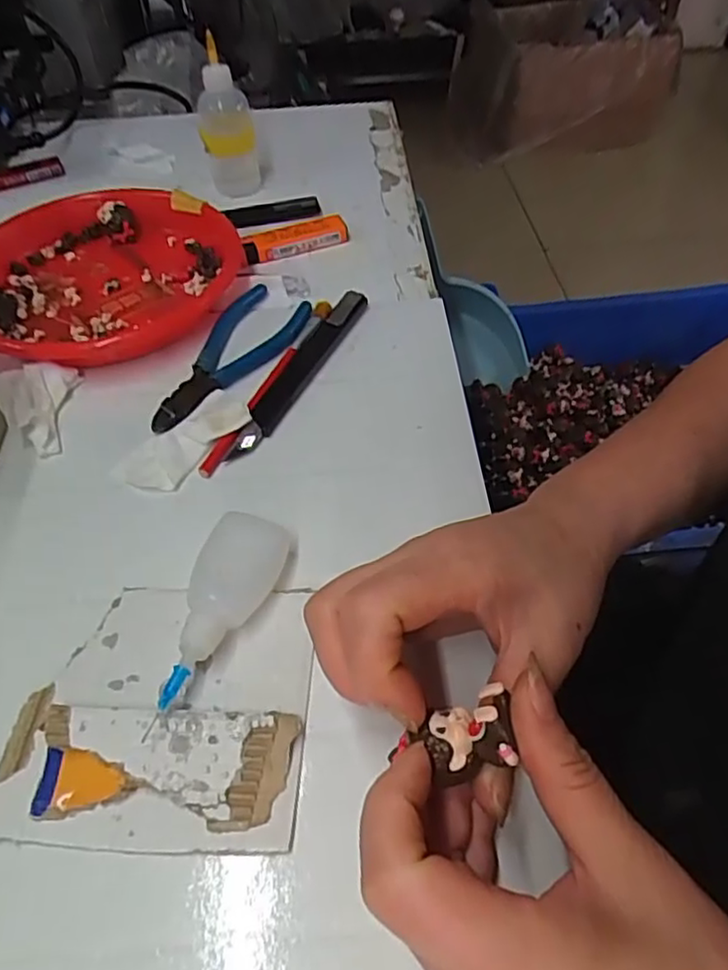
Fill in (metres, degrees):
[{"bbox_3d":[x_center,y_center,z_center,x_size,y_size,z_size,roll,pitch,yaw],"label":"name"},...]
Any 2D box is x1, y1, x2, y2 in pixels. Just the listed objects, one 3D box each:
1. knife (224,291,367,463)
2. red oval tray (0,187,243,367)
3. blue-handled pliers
[{"bbox_3d":[-0.038,-0.068,0.375,0.021,0.014,0.135,22,56,17],"label":"knife"},{"bbox_3d":[-0.168,-0.138,0.421,0.176,0.027,0.157,-34,59,-23],"label":"red oval tray"},{"bbox_3d":[-0.085,-0.078,0.387,0.055,0.008,0.125,25,57,19],"label":"blue-handled pliers"}]

